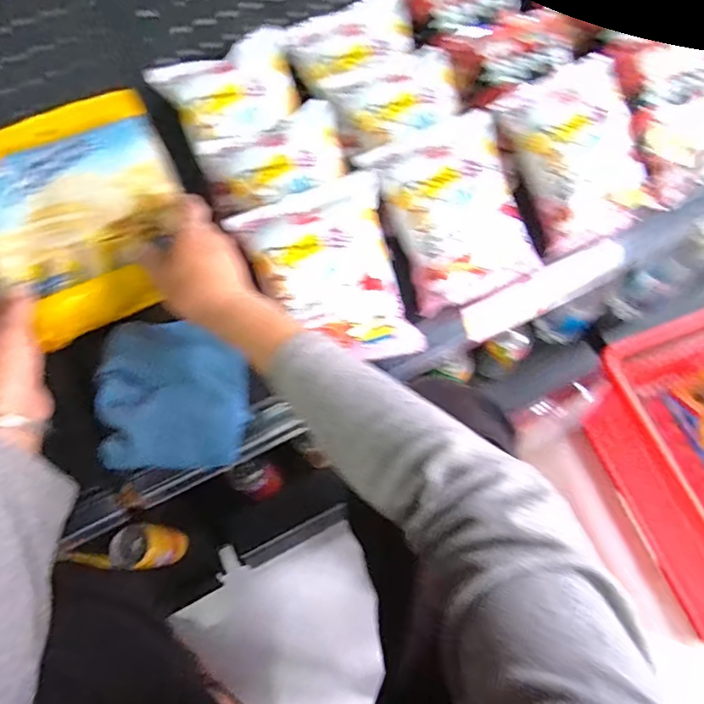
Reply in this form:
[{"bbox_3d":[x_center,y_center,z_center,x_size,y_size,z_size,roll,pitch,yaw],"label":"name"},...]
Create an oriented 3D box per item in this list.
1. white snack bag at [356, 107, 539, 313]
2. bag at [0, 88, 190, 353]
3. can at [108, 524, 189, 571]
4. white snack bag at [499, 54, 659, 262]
[{"bbox_3d":[0.107,-0.142,0.509,0.137,0.042,0.176,-25,97,-3],"label":"white snack bag"},{"bbox_3d":[-0.270,-0.146,0.503,0.193,0.074,0.220,-27,69,-10],"label":"bag"},{"bbox_3d":[-0.271,0.264,0.681,0.051,0.126,0.055,0,67,1],"label":"can"},{"bbox_3d":[0.244,-0.209,0.540,0.131,0.050,0.172,-25,98,-5],"label":"white snack bag"}]

